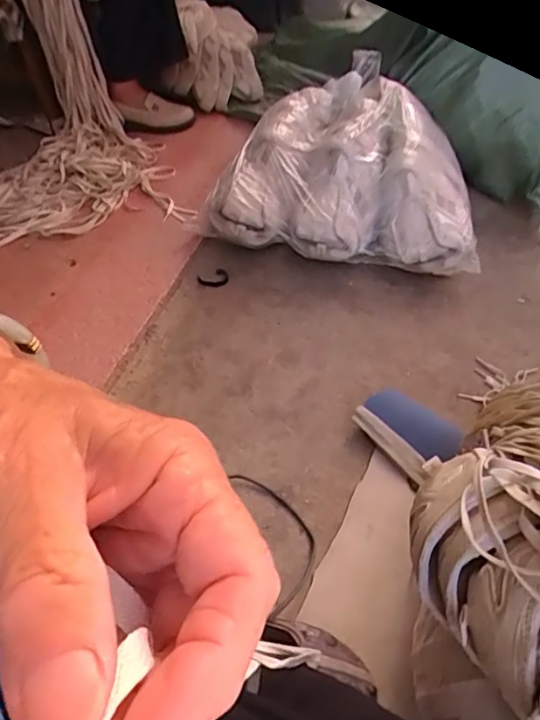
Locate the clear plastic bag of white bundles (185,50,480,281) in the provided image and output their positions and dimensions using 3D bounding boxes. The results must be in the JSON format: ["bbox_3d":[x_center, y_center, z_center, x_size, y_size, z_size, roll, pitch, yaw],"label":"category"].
[{"bbox_3d":[0.172,-0.368,1.040,0.470,0.162,0.435,13,51,16],"label":"clear plastic bag of white bundles"}]

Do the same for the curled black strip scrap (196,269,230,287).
[{"bbox_3d":[-0.107,-0.148,1.016,0.062,0.008,0.037,-14,69,18],"label":"curled black strip scrap"}]

